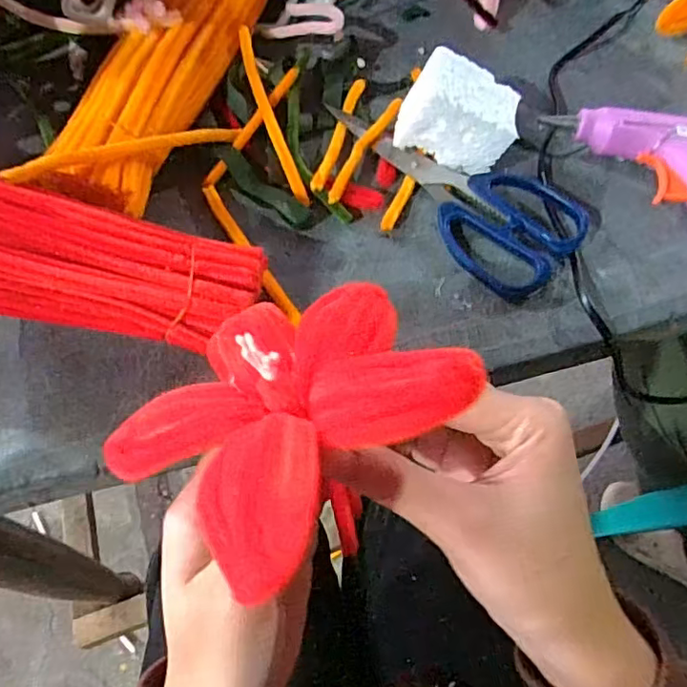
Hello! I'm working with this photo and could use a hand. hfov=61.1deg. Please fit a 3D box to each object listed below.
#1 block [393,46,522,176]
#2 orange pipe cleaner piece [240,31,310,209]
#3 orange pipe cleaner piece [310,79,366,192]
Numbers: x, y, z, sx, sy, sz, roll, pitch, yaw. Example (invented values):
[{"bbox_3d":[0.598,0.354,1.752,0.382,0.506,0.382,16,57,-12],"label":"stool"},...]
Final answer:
[{"bbox_3d":[0.067,-0.134,0.345,0.066,0.057,0.035,12,63,4],"label":"block"},{"bbox_3d":[-0.047,-0.147,0.368,0.011,0.025,0.140,-16,64,-10],"label":"orange pipe cleaner piece"},{"bbox_3d":[-0.004,-0.132,0.369,0.010,0.009,0.101,15,63,6],"label":"orange pipe cleaner piece"}]

